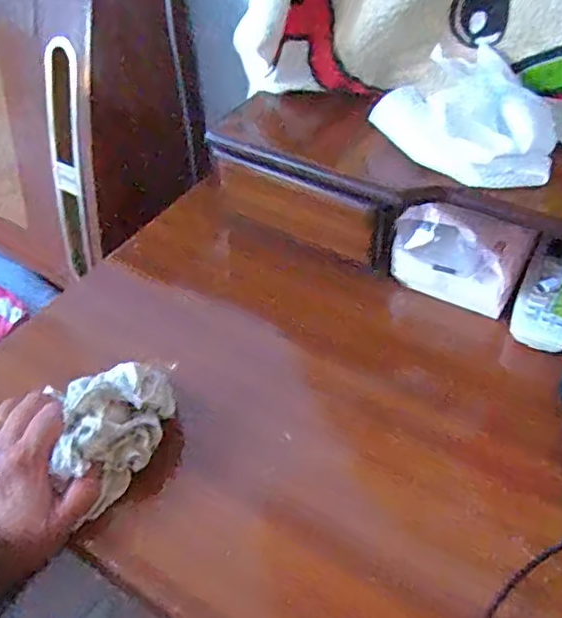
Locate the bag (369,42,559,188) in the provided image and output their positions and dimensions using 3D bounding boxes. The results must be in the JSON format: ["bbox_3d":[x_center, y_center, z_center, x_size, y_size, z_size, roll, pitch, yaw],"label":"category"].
[{"bbox_3d":[0.151,-0.149,0.467,0.136,0.063,0.096,33,55,31],"label":"bag"}]

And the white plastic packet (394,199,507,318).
[{"bbox_3d":[0.141,-0.042,0.496,0.095,0.075,0.021,22,50,23],"label":"white plastic packet"}]

